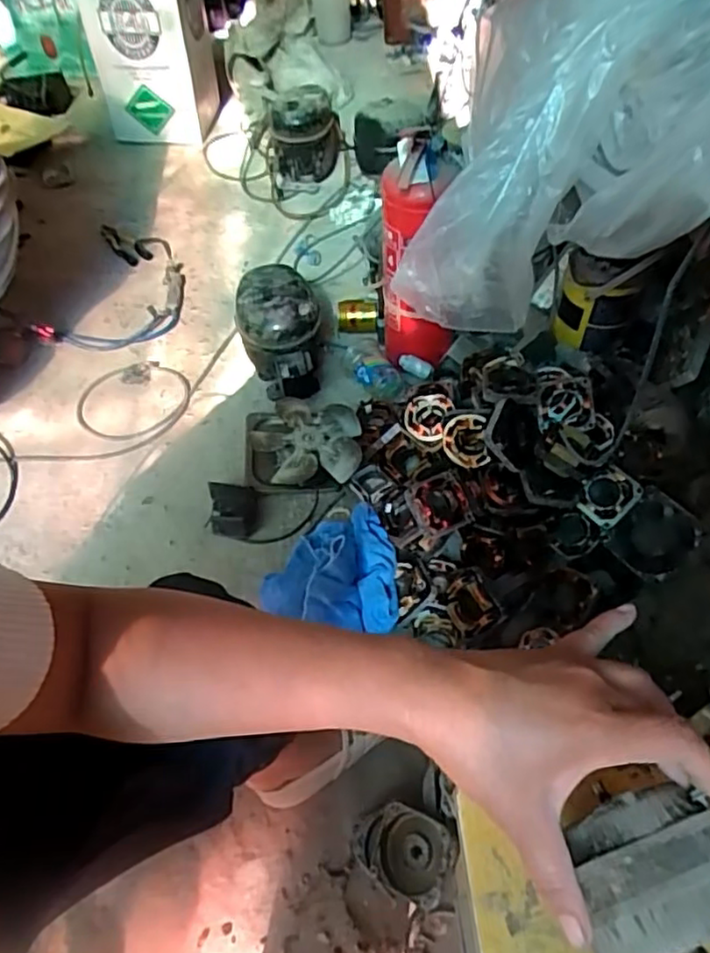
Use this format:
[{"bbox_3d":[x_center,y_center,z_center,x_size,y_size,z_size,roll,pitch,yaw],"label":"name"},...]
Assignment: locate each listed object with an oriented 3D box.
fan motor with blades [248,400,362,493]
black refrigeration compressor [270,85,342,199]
[{"bbox_3d":[-0.091,-0.052,1.089,0.198,0.076,0.185,0,53,1],"label":"fan motor with blades"},{"bbox_3d":[-0.124,-0.855,1.644,0.165,0.188,0.196,-1,53,1],"label":"black refrigeration compressor"}]

